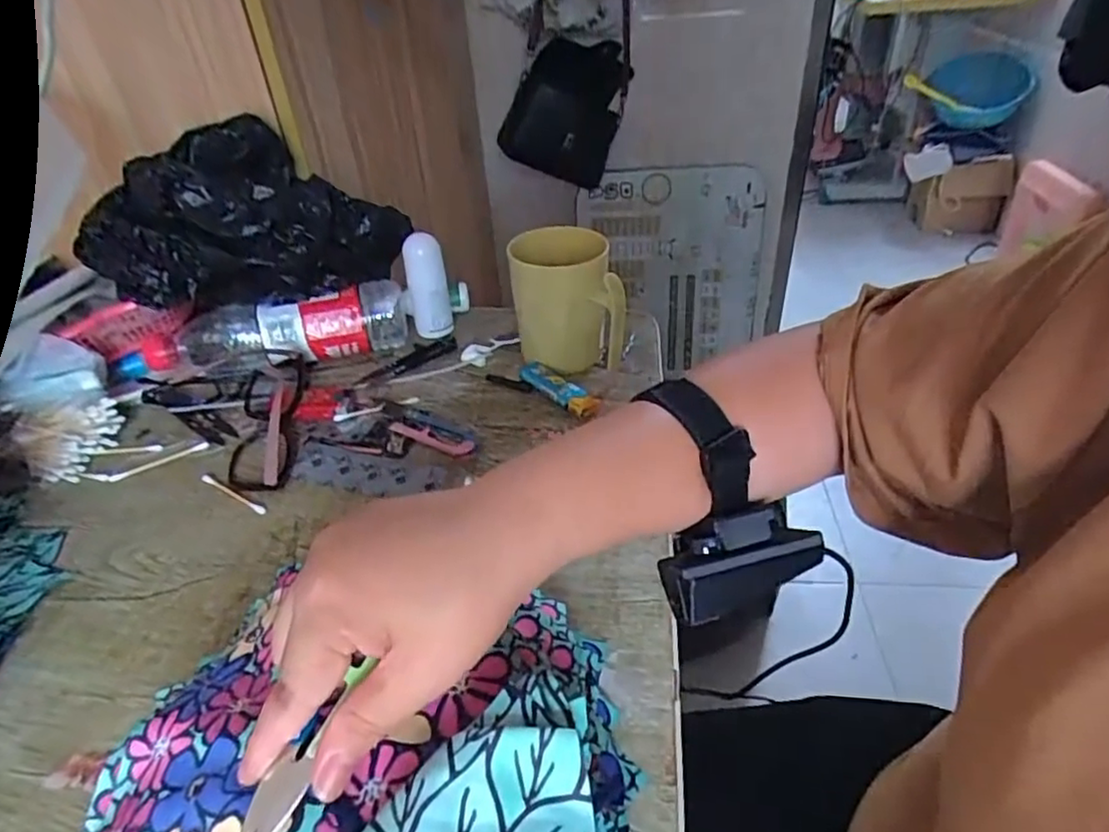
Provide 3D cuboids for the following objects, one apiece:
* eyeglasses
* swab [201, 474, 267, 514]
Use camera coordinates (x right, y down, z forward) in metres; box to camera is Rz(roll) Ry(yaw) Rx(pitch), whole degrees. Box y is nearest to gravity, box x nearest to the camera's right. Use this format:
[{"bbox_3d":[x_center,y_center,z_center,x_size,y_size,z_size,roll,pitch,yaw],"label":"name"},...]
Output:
[{"bbox_3d":[-0.230,-0.002,0.514,0.053,0.031,0.152,-10,39,-10],"label":"eyeglasses"},{"bbox_3d":[-0.231,0.055,0.465,0.071,0.004,0.007,21,44,26],"label":"swab"}]

